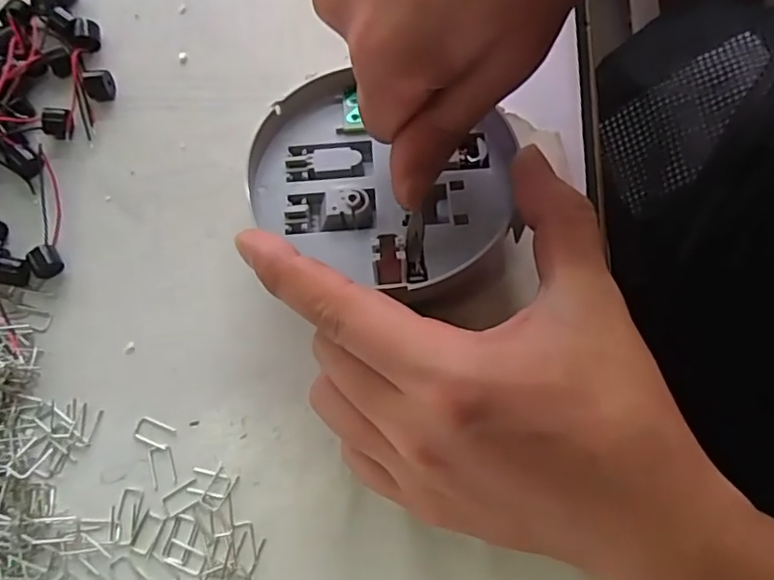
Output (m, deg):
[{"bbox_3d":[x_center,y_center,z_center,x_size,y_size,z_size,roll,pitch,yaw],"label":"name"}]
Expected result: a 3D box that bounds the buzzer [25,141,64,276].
[{"bbox_3d":[-0.147,-0.034,0.250,0.011,0.009,0.058,-12,77,-1],"label":"buzzer"}]

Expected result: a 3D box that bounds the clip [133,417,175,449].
[{"bbox_3d":[-0.092,0.056,0.233,0.015,0.004,0.009,21,76,5],"label":"clip"}]

